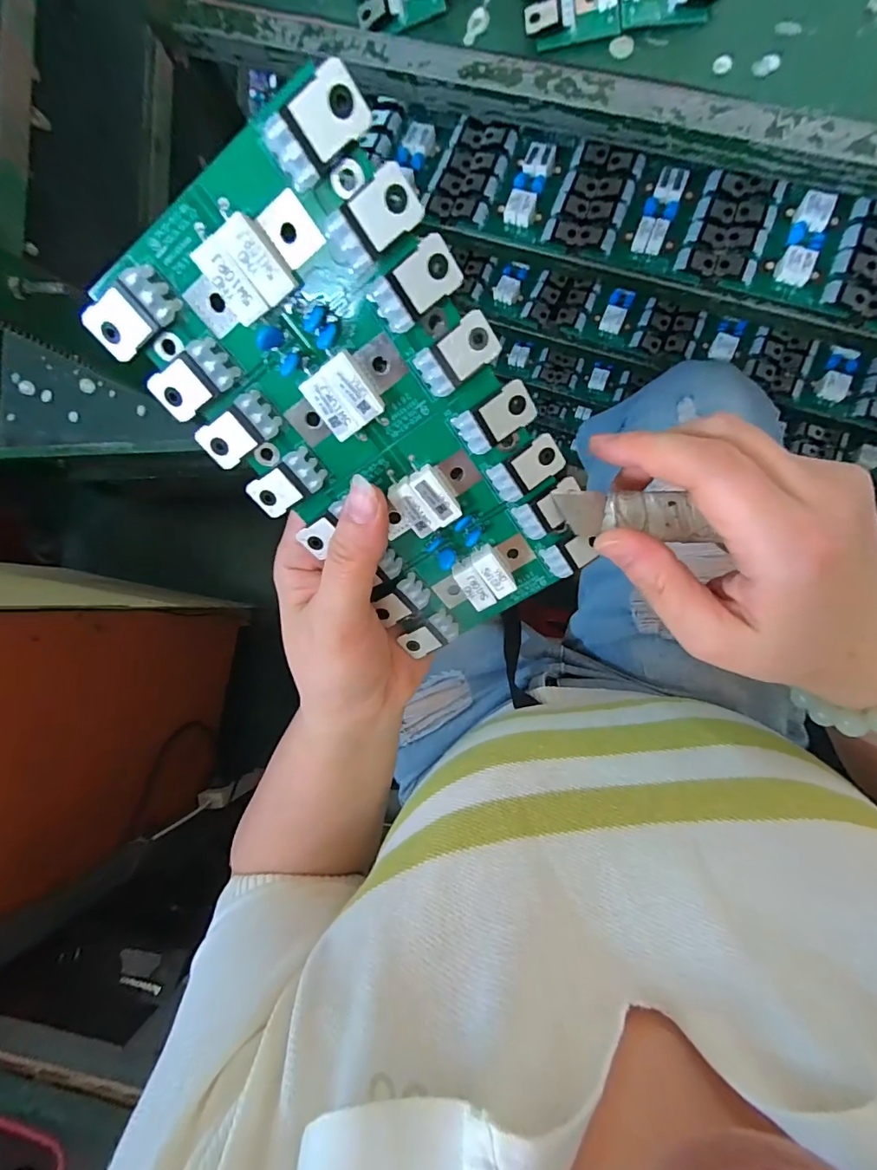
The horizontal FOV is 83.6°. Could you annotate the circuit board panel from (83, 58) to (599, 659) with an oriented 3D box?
[{"bbox_3d":[-0.020,-0.052,0.179,0.101,0.012,0.177,-31,120,16],"label":"circuit board panel"}]

